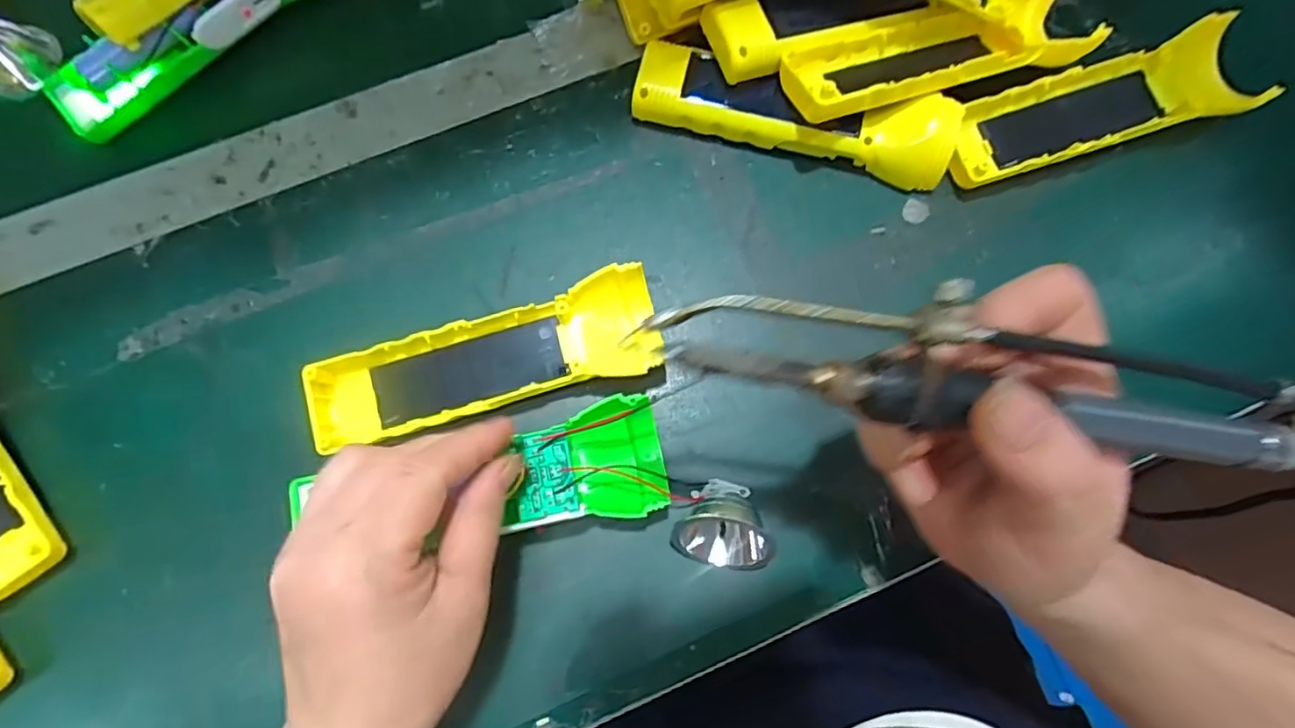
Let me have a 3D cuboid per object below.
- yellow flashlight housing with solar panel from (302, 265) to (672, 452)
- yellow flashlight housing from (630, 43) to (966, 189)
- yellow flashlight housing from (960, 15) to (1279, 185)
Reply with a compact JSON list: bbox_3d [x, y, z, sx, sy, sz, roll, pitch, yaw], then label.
[{"bbox_3d":[-0.076,0.002,0.291,0.165,0.025,0.047,-18,78,-5],"label":"yellow flashlight housing with solar panel"},{"bbox_3d":[0.076,-0.131,0.322,0.163,0.026,0.037,15,77,3],"label":"yellow flashlight housing"},{"bbox_3d":[0.236,-0.136,0.326,0.168,0.022,0.050,-17,78,-4],"label":"yellow flashlight housing"}]

